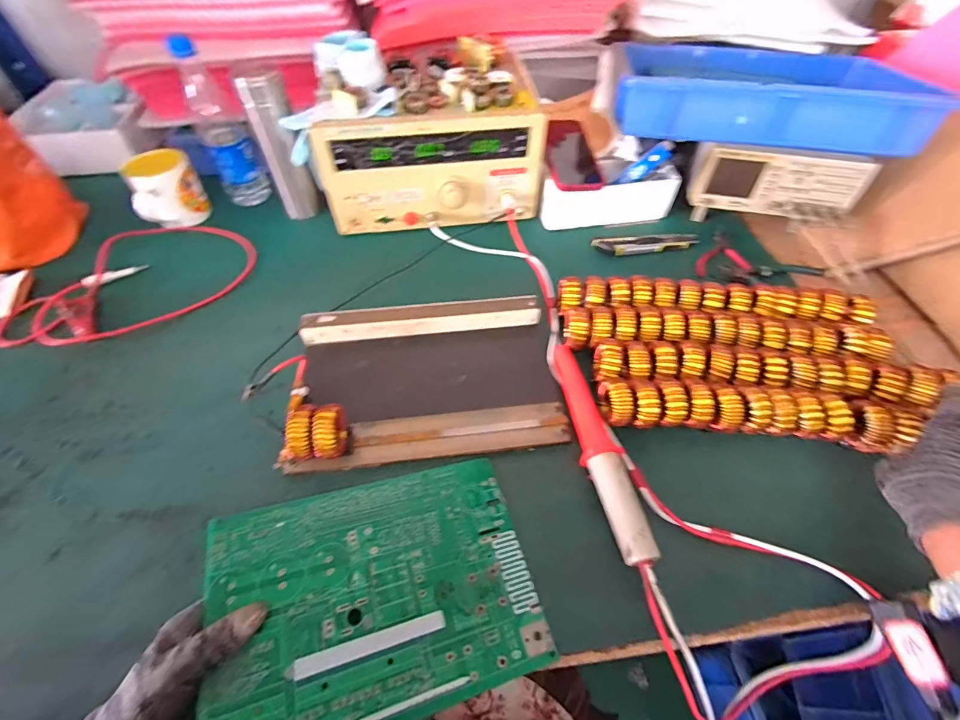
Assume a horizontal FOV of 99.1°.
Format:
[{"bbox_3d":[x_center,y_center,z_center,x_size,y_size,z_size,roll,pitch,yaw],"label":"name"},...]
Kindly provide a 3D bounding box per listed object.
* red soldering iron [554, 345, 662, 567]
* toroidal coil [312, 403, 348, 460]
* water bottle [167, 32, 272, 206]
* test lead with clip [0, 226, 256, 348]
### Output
[{"bbox_3d":[0.120,0.082,0.430,0.036,0.026,0.244,-8,54,-6],"label":"red soldering iron"},{"bbox_3d":[-0.148,0.071,0.410,0.021,0.055,0.051,-3,54,-3],"label":"toroidal coil"},{"bbox_3d":[-0.412,-0.366,0.650,0.067,0.231,0.072,-28,59,-20],"label":"water bottle"},{"bbox_3d":[-0.475,-0.107,0.581,0.224,0.037,0.296,18,55,12],"label":"test lead with clip"}]

